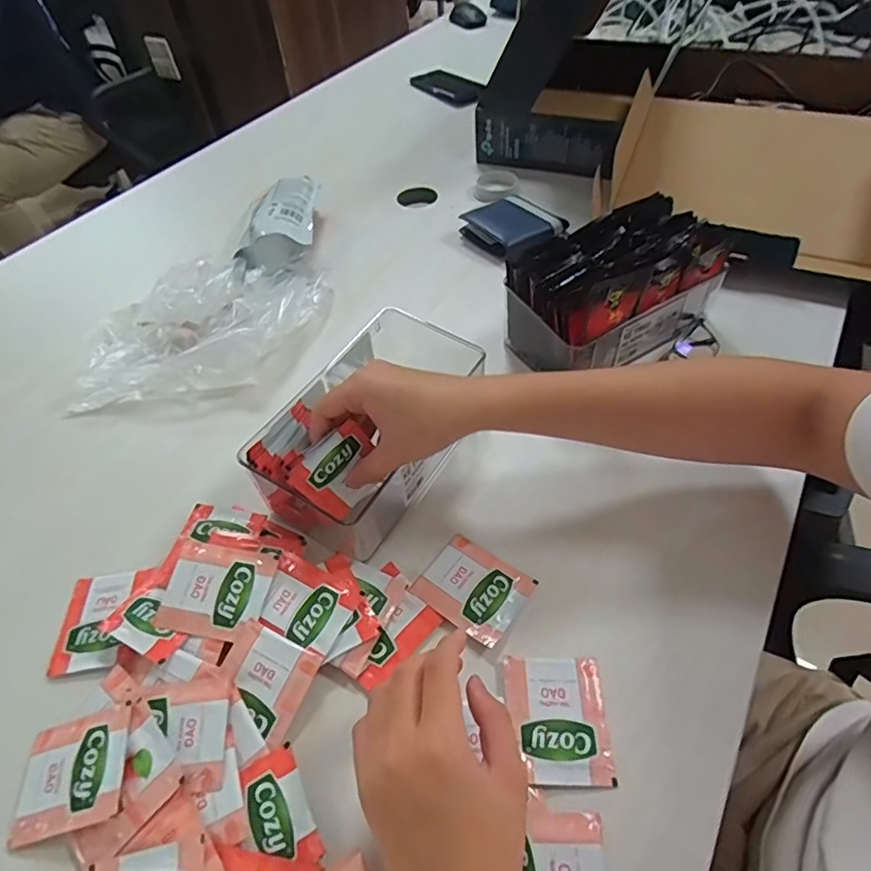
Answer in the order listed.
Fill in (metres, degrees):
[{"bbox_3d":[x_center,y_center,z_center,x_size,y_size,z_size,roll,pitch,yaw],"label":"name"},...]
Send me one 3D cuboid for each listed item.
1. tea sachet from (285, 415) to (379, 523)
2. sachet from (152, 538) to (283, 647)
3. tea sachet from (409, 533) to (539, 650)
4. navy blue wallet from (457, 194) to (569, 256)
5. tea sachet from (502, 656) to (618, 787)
[{"bbox_3d":[-0.071,0.029,0.432,0.064,0.069,0.006,-46,49,-9],"label":"tea sachet"},{"bbox_3d":[-0.161,0.113,0.411,0.075,0.008,0.069,11,60,6],"label":"sachet"},{"bbox_3d":[0.029,0.113,0.420,0.075,0.007,0.065,29,58,24],"label":"tea sachet"},{"bbox_3d":[0.100,-0.270,0.718,0.110,0.025,0.107,-35,57,-23],"label":"navy blue wallet"},{"bbox_3d":[0.079,0.183,0.360,0.063,0.007,0.074,-2,50,2],"label":"tea sachet"}]

